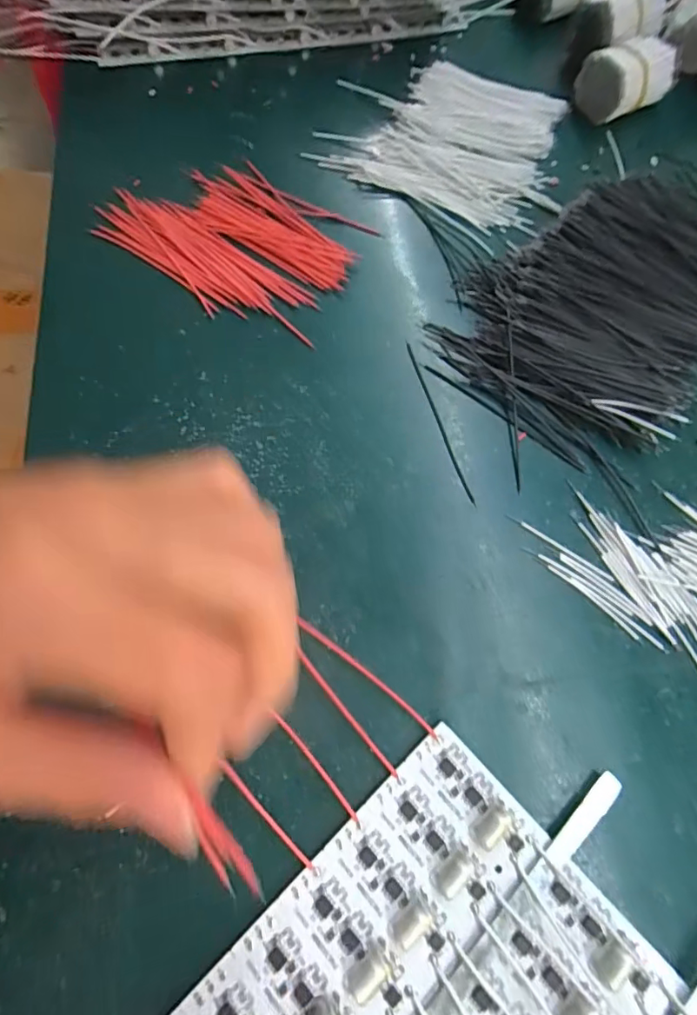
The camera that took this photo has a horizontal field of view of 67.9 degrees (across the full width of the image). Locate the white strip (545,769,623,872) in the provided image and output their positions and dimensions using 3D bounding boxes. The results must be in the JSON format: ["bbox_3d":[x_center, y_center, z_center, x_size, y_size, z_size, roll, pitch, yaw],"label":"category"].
[{"bbox_3d":[0.075,0.099,0.165,0.033,0.004,0.008,-38,68,-14],"label":"white strip"}]

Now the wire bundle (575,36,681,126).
[{"bbox_3d":[0.161,-0.248,0.302,0.054,0.029,0.032,-30,71,-13],"label":"wire bundle"}]

